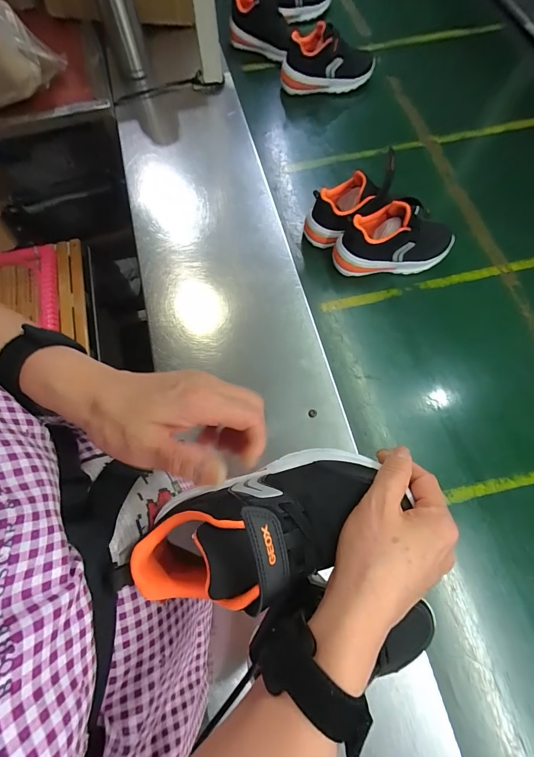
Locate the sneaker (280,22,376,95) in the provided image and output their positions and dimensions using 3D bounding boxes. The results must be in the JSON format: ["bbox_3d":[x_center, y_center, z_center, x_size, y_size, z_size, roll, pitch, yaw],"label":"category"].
[{"bbox_3d":[0.144,-0.748,0.777,0.222,0.100,0.107,-3,69,-1],"label":"sneaker"}]

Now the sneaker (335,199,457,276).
[{"bbox_3d":[0.226,-0.252,0.585,0.204,0.113,0.081,-3,69,-1],"label":"sneaker"}]

